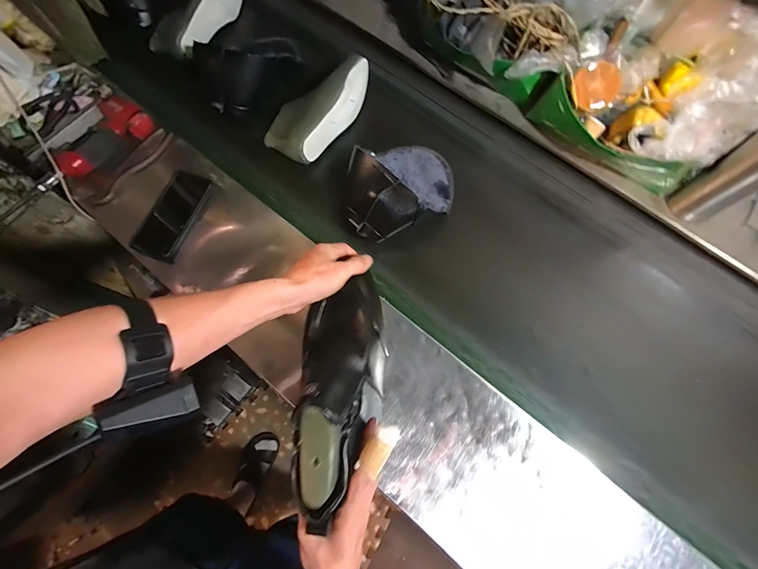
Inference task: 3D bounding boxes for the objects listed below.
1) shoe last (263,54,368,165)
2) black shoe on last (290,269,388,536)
[{"bbox_3d":[-0.118,-0.368,0.702,0.106,0.079,0.257,34,75,10],"label":"shoe last"},{"bbox_3d":[-0.049,0.117,0.416,0.108,0.095,0.275,8,60,2],"label":"black shoe on last"}]

